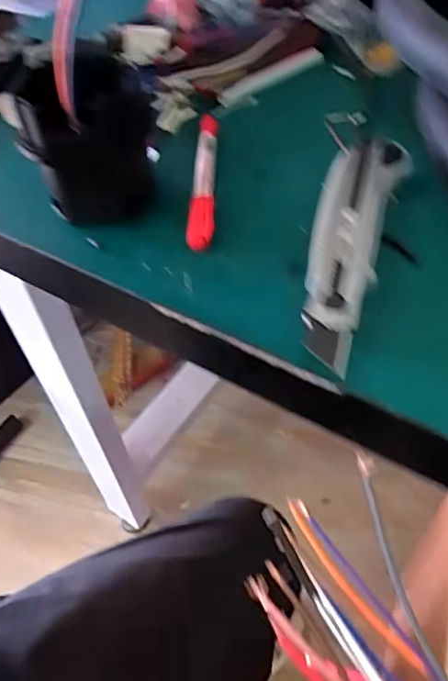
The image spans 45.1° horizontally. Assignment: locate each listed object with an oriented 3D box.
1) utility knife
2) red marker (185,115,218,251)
[{"bbox_3d":[0.066,-0.053,0.279,0.039,0.016,0.165,11,51,14],"label":"utility knife"},{"bbox_3d":[-0.012,-0.104,0.337,0.015,0.009,0.133,-1,49,4],"label":"red marker"}]

